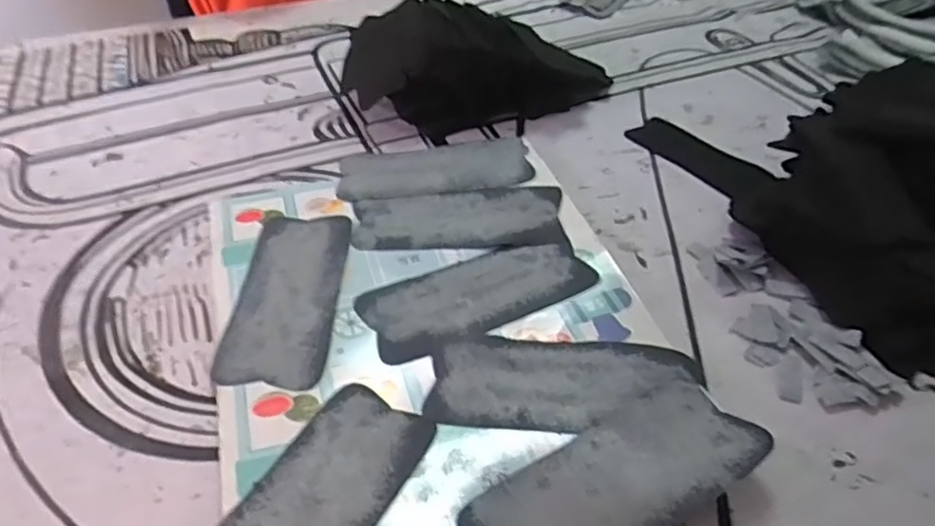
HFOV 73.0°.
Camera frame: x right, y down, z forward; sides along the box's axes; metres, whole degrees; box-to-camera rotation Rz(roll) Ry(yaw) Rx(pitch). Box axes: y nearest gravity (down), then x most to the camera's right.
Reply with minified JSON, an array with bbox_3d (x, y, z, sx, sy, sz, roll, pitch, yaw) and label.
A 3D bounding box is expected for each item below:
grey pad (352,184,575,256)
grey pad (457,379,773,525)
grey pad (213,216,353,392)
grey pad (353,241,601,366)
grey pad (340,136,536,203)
[{"bbox_3d":[-0.008,-0.051,0.712,0.231,0.011,0.102,-1,43,-2],"label":"grey pad"},{"bbox_3d":[0.110,0.166,0.469,0.226,0.018,0.095,-27,45,-17],"label":"grey pad"},{"bbox_3d":[-0.173,0.025,0.617,0.094,0.017,0.226,-1,43,-2],"label":"grey pad"},{"bbox_3d":[0.010,0.028,0.629,0.226,0.012,0.092,-19,47,-20],"label":"grey pad"},{"bbox_3d":[-0.041,-0.122,0.792,0.235,0.011,0.111,-7,44,-8],"label":"grey pad"}]

